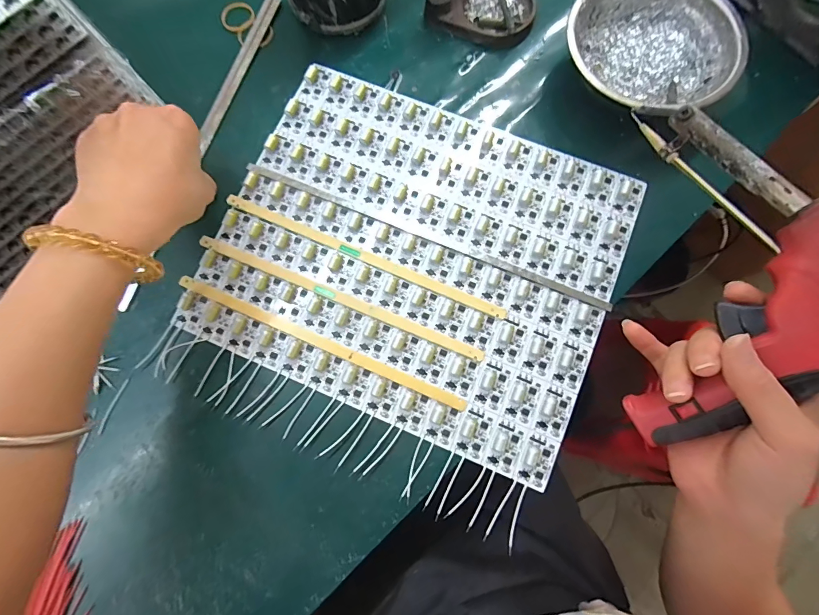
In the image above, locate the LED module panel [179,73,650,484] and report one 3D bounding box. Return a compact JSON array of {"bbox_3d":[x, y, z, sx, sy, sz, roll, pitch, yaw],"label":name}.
[{"bbox_3d":[0.004,-0.042,0.285,0.289,0.011,0.248,24,79,5],"label":"LED module panel"}]

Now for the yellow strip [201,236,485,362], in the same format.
[{"bbox_3d":[-0.053,-0.008,0.278,0.226,0.004,0.010,23,79,5],"label":"yellow strip"}]

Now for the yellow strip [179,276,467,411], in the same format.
[{"bbox_3d":[-0.067,0.024,0.273,0.226,0.004,0.010,23,79,5],"label":"yellow strip"}]

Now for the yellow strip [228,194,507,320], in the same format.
[{"bbox_3d":[-0.036,-0.040,0.284,0.228,0.004,0.010,24,79,5],"label":"yellow strip"}]

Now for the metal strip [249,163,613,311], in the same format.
[{"bbox_3d":[0.008,-0.055,0.285,0.289,0.006,0.012,23,79,5],"label":"metal strip"}]

